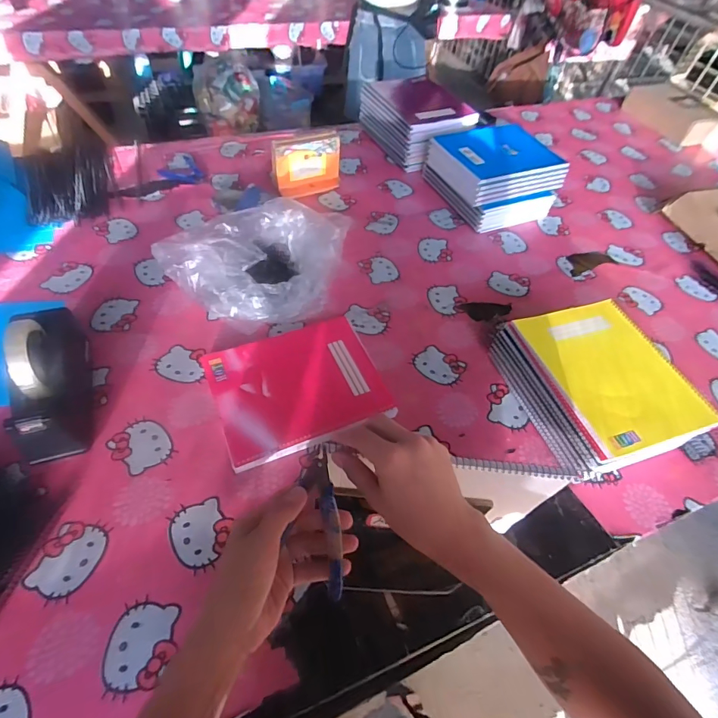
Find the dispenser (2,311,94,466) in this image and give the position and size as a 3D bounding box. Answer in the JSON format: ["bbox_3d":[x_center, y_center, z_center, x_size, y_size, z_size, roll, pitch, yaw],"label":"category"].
[{"bbox_3d":[-0.425,0.028,0.595,0.073,0.124,0.213,-11,53,-14],"label":"dispenser"}]

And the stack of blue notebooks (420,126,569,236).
[{"bbox_3d":[0.315,-0.440,1.036,0.239,0.124,0.248,-18,55,-18],"label":"stack of blue notebooks"}]

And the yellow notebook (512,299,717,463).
[{"bbox_3d":[0.378,0.015,0.651,0.196,0.019,0.249,-12,54,-15],"label":"yellow notebook"}]

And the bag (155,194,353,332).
[{"bbox_3d":[-0.180,-0.196,0.809,0.271,0.102,0.299,14,52,6],"label":"bag"}]

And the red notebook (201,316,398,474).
[{"bbox_3d":[-0.095,0.039,0.681,0.253,0.017,0.208,-17,55,-18],"label":"red notebook"}]

